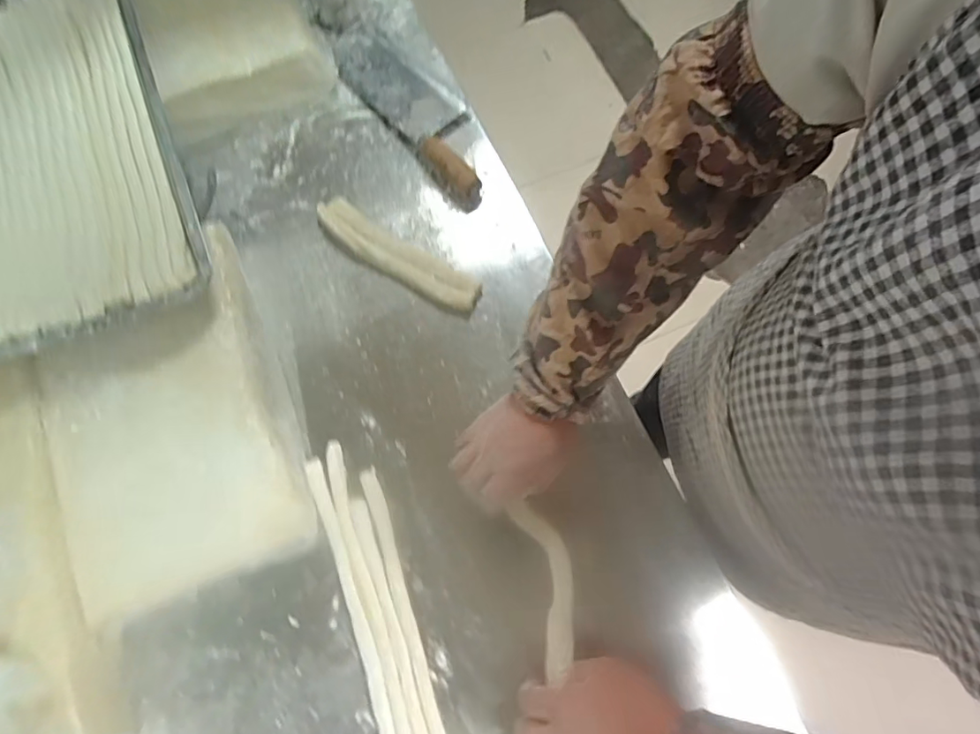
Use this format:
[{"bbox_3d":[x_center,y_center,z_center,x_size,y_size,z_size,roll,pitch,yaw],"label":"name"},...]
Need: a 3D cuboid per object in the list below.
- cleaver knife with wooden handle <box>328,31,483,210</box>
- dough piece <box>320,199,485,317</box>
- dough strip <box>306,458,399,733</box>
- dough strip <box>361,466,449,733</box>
[{"bbox_3d":[-0.105,-0.344,0.687,0.089,0.024,0.335,-36,75,-11],"label":"cleaver knife with wooden handle"},{"bbox_3d":[-0.112,-0.131,0.623,0.224,0.019,0.053,34,75,11],"label":"dough piece"},{"bbox_3d":[-0.119,0.261,0.497,0.024,0.014,0.359,-19,72,-6],"label":"dough strip"},{"bbox_3d":[-0.064,0.278,0.492,0.020,0.010,0.378,-19,72,-6],"label":"dough strip"}]

